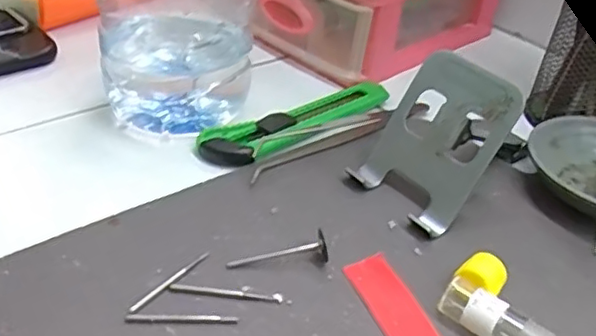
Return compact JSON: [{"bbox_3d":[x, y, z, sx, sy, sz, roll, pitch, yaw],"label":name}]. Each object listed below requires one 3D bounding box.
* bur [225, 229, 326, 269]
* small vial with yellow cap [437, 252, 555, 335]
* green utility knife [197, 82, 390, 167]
[{"bbox_3d":[-0.008,0.037,0.271,0.044,0.009,0.010,-9,37,-20],"label":"bur"},{"bbox_3d":[0.082,0.057,0.252,0.044,0.020,0.030,33,42,31],"label":"small vial with yellow cap"},{"bbox_3d":[0.002,-0.029,0.366,0.127,0.010,0.030,-23,45,-37],"label":"green utility knife"}]

